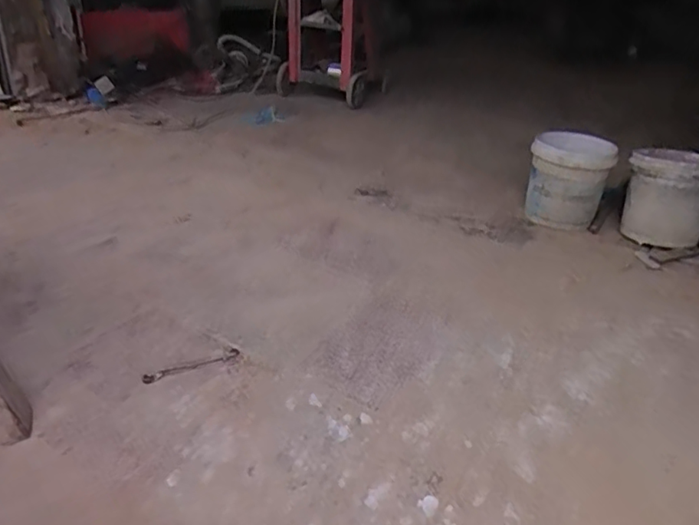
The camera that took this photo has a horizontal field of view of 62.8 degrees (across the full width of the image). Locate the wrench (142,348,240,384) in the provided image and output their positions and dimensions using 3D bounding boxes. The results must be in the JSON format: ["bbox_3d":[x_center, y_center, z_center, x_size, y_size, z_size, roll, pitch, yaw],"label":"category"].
[{"bbox_3d":[-0.324,0.214,1.179,0.196,0.011,0.030,-14,36,-26],"label":"wrench"}]

